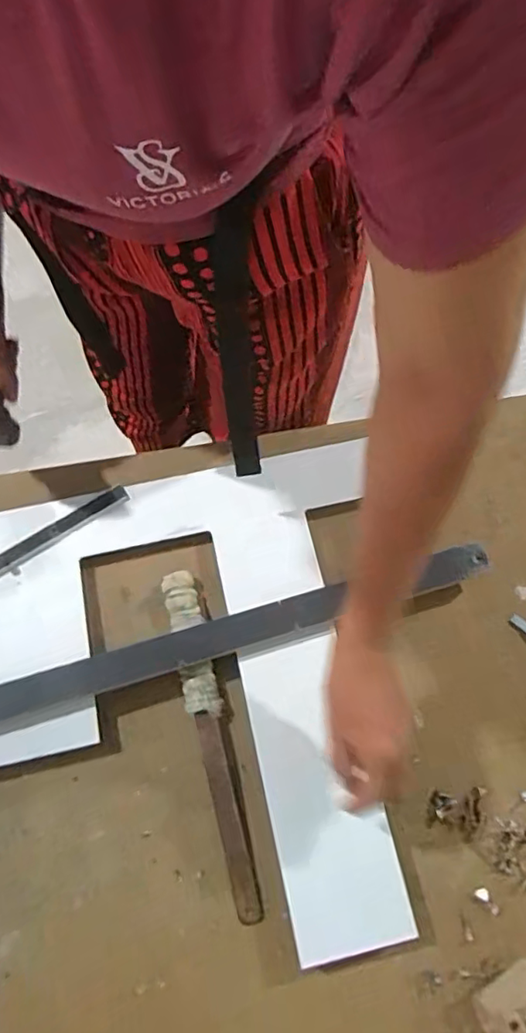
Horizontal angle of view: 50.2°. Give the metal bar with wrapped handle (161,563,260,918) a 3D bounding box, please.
[{"bbox_3d":[-0.049,0.198,0.507,0.032,0.022,0.302,-13,73,-4],"label":"metal bar with wrapped handle"}]

